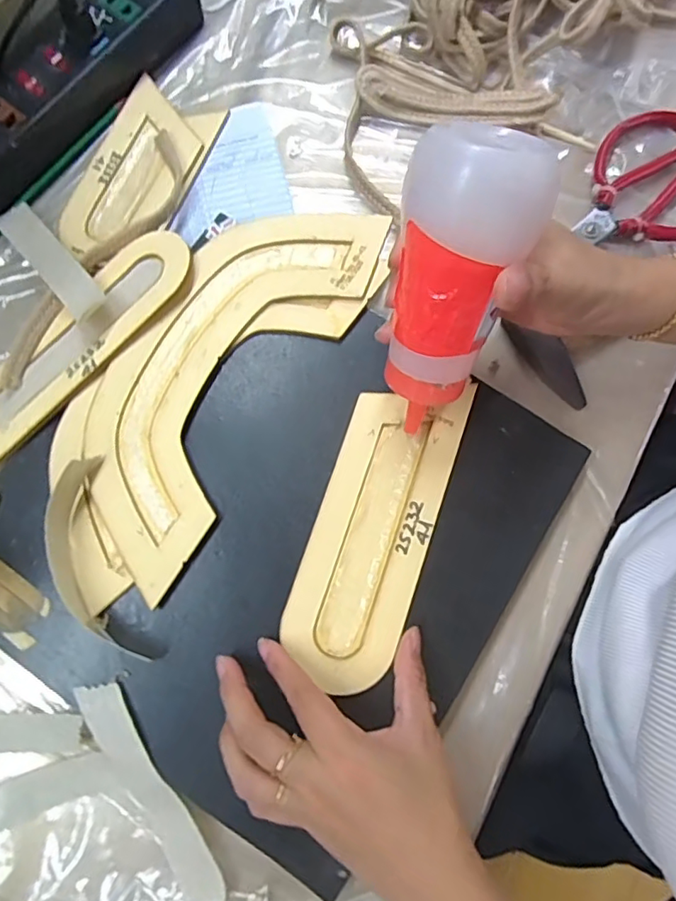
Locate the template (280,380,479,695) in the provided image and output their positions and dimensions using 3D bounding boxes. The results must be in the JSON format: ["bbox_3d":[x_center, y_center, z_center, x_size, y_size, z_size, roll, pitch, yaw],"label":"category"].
[{"bbox_3d":[0.022,0.046,0.344,0.069,0.006,0.186,20,79,4],"label":"template"}]

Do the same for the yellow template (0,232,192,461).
[{"bbox_3d":[-0.174,-0.070,0.368,0.193,0.008,0.060,-45,66,-4],"label":"yellow template"}]

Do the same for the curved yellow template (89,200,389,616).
[{"bbox_3d":[-0.078,-0.056,0.358,0.107,0.006,0.269,31,81,6],"label":"curved yellow template"}]

